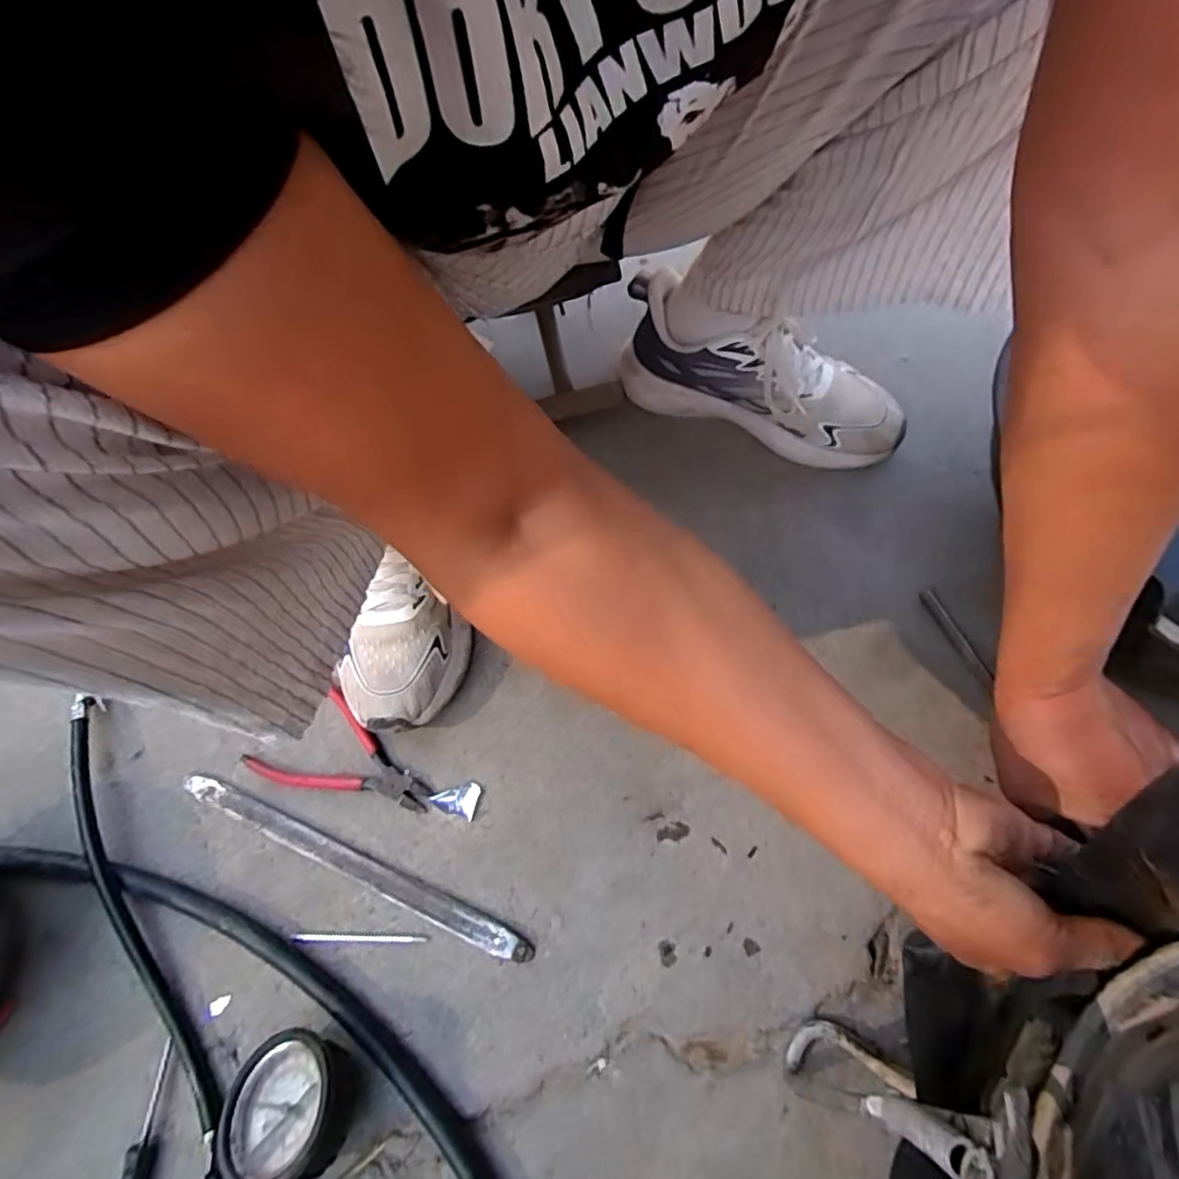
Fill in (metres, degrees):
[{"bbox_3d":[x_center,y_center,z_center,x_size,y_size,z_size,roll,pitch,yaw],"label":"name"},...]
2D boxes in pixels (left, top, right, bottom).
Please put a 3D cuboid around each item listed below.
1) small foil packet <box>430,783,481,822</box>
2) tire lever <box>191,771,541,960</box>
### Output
[{"bbox_3d":[-0.100,0.155,0.472,0.034,0.004,0.025,17,66,11],"label":"small foil packet"},{"bbox_3d":[-0.172,0.196,0.454,0.285,0.008,0.019,20,67,12],"label":"tire lever"}]

